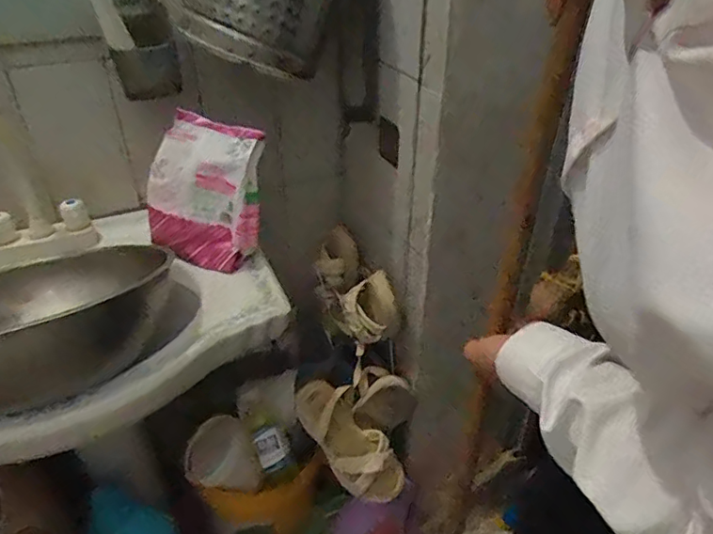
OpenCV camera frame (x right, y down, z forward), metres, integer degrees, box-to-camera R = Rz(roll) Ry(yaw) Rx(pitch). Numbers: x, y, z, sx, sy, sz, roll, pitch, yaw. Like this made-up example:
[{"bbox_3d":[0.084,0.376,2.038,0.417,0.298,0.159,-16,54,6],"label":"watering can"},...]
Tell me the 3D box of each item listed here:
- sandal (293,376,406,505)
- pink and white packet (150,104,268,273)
[{"bbox_3d":[-0.009,0.315,0.960,0.246,0.083,0.095,52,47,-3],"label":"sandal"},{"bbox_3d":[-0.222,-0.109,0.788,0.171,0.207,0.045,17,13,8],"label":"pink and white packet"}]

